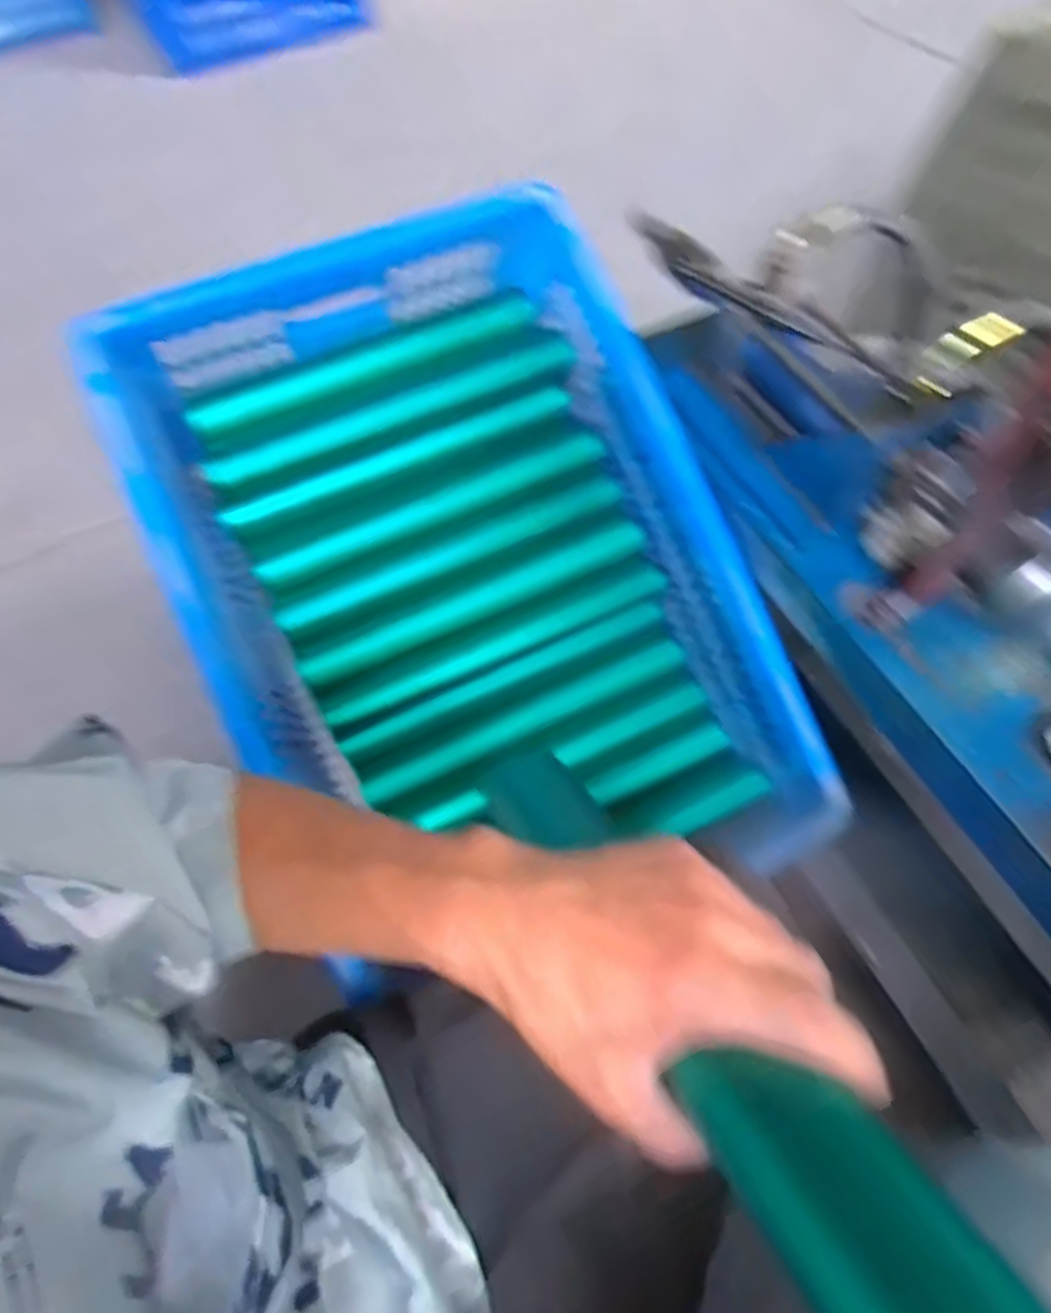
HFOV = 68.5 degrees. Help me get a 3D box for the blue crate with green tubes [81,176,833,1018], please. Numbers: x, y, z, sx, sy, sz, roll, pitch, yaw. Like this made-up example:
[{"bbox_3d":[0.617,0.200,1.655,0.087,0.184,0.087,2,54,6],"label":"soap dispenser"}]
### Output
[{"bbox_3d":[-0.058,-0.072,0.766,0.482,0.165,0.642,-22,92,-6],"label":"blue crate with green tubes"}]

